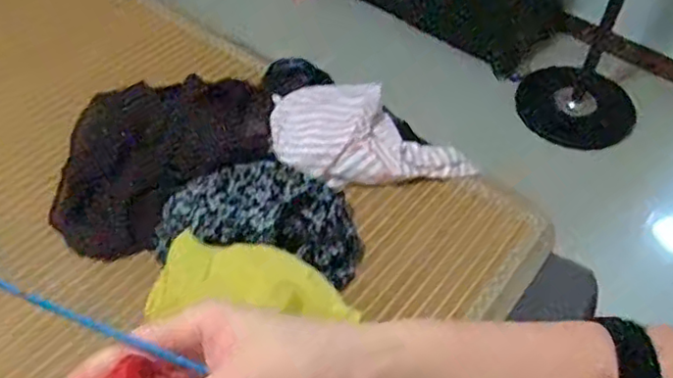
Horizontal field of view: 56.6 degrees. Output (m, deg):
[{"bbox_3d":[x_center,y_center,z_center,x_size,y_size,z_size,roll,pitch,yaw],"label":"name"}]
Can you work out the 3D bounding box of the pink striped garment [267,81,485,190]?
[{"bbox_3d":[0.054,-0.106,1.151,0.338,0.088,0.225,-10,51,-9],"label":"pink striped garment"}]

